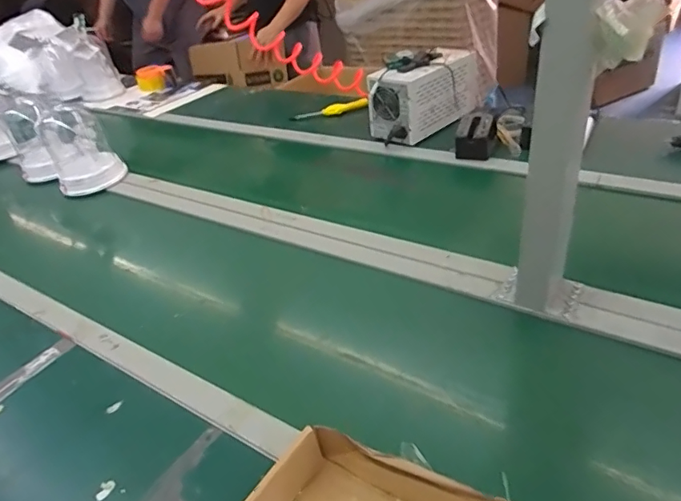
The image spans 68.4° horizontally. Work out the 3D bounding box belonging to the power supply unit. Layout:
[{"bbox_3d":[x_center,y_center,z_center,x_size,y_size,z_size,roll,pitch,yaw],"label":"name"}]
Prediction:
[{"bbox_3d":[0.203,-0.389,1.222,0.284,0.158,0.127,-32,41,-30],"label":"power supply unit"}]

